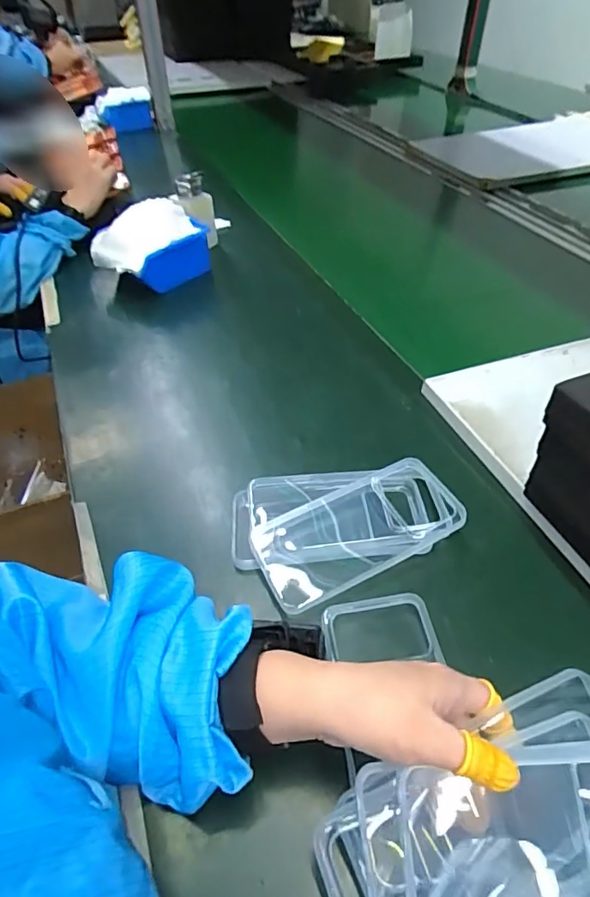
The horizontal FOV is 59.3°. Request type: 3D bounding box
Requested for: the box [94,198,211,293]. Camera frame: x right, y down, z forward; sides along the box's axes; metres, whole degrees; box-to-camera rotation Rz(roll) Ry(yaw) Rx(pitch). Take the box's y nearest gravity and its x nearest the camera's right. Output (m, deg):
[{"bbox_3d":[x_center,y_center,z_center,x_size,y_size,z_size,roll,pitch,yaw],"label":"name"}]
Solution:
[{"bbox_3d":[-0.210,-0.298,0.759,0.153,0.086,0.111,-28,51,-25],"label":"box"}]

